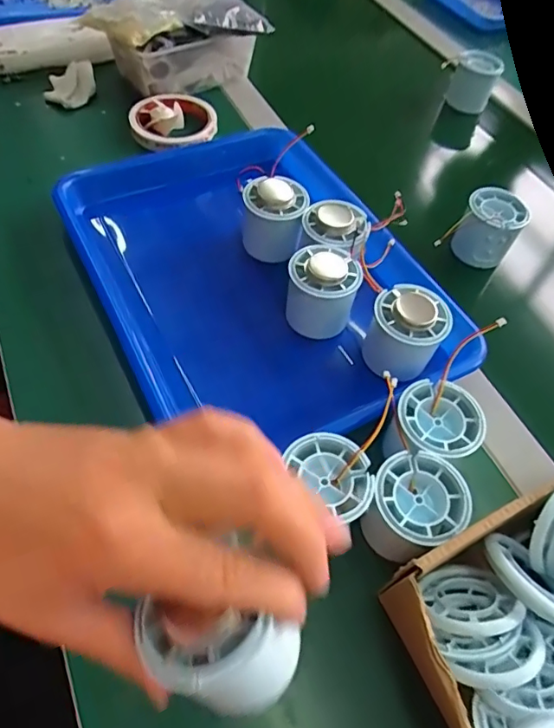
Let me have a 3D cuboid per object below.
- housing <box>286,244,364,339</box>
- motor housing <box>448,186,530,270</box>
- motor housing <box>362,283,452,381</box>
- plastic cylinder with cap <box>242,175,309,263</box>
[{"bbox_3d":[0.036,-0.056,0.399,0.052,0.057,0.057,3,55,-4],"label":"housing"},{"bbox_3d":[0.198,-0.126,0.477,0.052,0.053,0.057,22,56,10],"label":"motor housing"},{"bbox_3d":[0.097,-0.025,0.381,0.055,0.051,0.049,26,57,12],"label":"motor housing"},{"bbox_3d":[-0.002,-0.126,0.442,0.052,0.061,0.043,9,55,1],"label":"plastic cylinder with cap"}]

